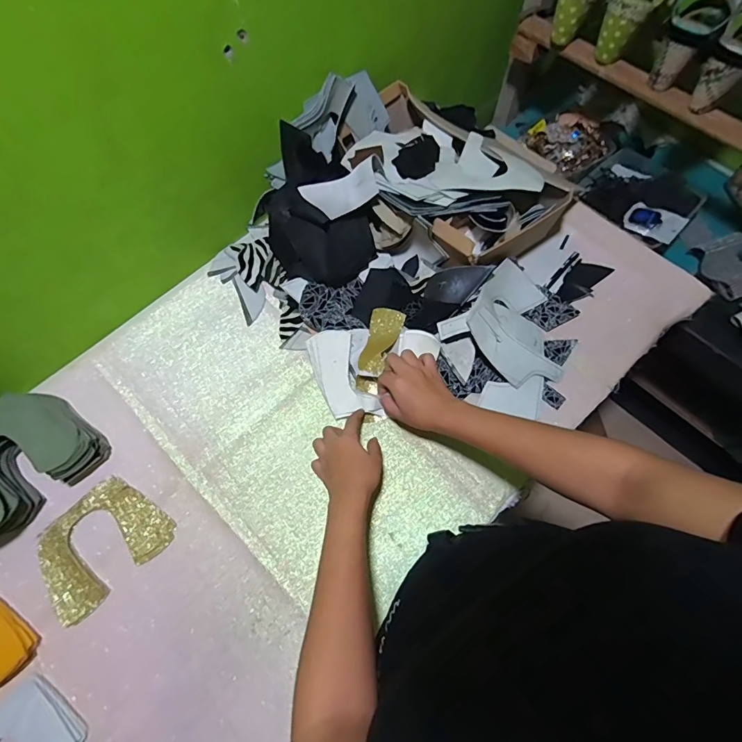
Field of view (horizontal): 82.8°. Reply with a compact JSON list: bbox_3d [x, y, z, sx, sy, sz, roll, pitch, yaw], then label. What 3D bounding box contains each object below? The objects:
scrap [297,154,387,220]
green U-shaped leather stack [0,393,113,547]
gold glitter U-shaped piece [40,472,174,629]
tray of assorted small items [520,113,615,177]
[{"bbox_3d":[-0.038,-0.253,0.591,0.113,0.054,0.024,-14,34,25],"label":"scrap"},{"bbox_3d":[-0.468,0.122,0.552,0.143,0.075,0.185,41,75,15],"label":"green U-shaped leather stack"},{"bbox_3d":[-0.352,0.220,0.546,0.156,0.014,0.127,-41,73,-14],"label":"gold glitter U-shaped piece"},{"bbox_3d":[0.423,-0.491,0.899,0.174,0.040,0.123,31,71,12],"label":"tray of assorted small items"}]

